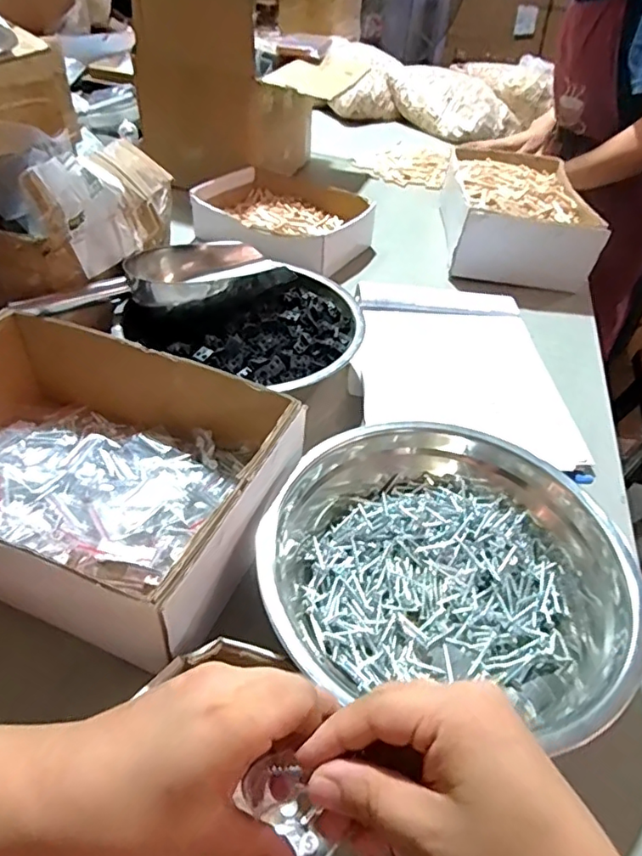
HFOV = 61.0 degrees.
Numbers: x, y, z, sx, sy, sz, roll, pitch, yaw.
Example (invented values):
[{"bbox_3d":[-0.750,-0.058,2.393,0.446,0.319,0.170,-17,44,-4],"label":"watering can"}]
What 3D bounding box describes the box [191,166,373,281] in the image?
[{"bbox_3d":[-0.055,-0.320,0.839,0.238,0.064,0.212,29,48,22],"label":"box"}]

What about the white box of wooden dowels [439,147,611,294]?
[{"bbox_3d":[0.297,-0.339,0.857,0.188,0.097,0.299,6,43,0],"label":"white box of wooden dowels"}]

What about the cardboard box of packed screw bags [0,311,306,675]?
[{"bbox_3d":[-0.182,0.028,0.420,0.290,0.090,0.208,20,45,14],"label":"cardboard box of packed screw bags"}]

